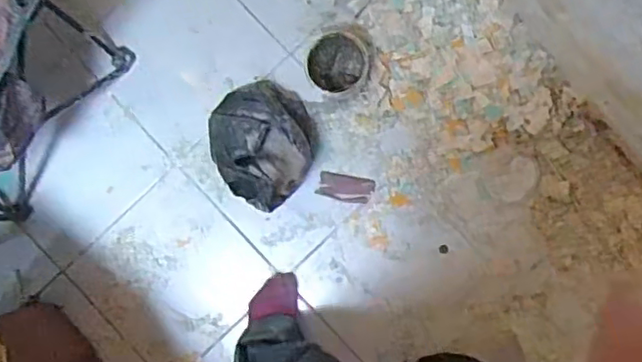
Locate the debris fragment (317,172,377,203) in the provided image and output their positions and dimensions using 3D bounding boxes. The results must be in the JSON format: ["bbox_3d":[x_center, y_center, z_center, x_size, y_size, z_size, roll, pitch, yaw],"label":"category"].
[{"bbox_3d":[0.048,0.014,1.165,0.103,0.007,0.048,8,89,4],"label":"debris fragment"}]

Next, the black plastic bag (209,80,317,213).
[{"bbox_3d":[-0.099,-0.074,1.120,0.188,0.109,0.219,-37,87,2],"label":"black plastic bag"}]

